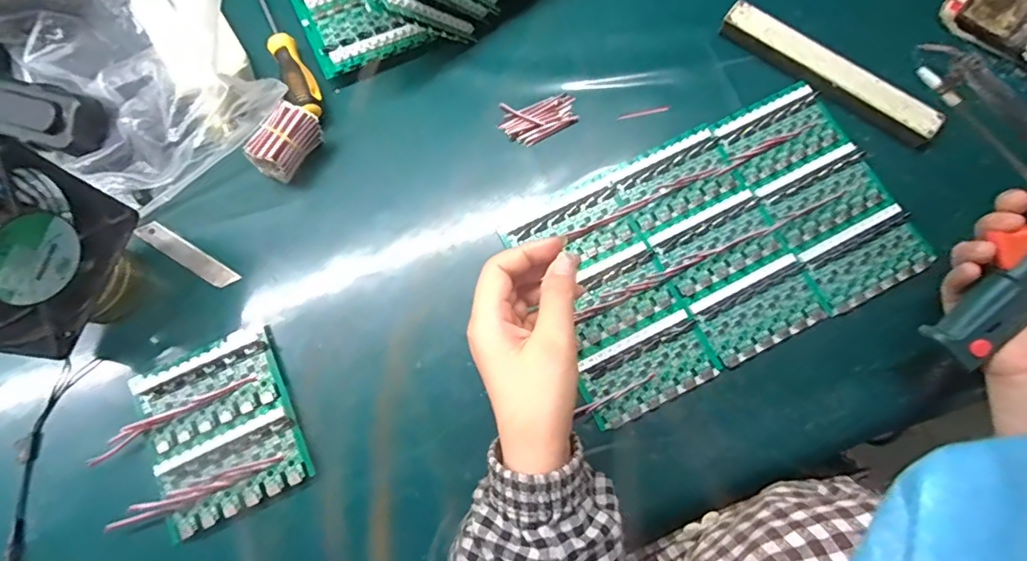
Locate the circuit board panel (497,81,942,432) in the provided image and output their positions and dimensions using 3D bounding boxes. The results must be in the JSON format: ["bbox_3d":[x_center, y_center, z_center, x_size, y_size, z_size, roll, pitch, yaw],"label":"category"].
[{"bbox_3d":[0.167,-0.032,0.422,0.298,0.013,0.186,-25,79,-6],"label":"circuit board panel"}]

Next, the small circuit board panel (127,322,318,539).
[{"bbox_3d":[-0.216,0.109,0.382,0.100,0.016,0.124,-24,78,-6],"label":"small circuit board panel"}]

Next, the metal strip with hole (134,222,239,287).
[{"bbox_3d":[-0.273,-0.021,0.427,0.095,0.006,0.019,30,84,8],"label":"metal strip with hole"}]

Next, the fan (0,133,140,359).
[{"bbox_3d":[-0.325,-0.019,0.325,0.046,0.111,0.122,14,77,3],"label":"fan"}]

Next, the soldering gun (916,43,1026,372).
[{"bbox_3d":[0.332,-0.049,0.332,0.123,0.040,0.198,-9,99,16],"label":"soldering gun"}]

